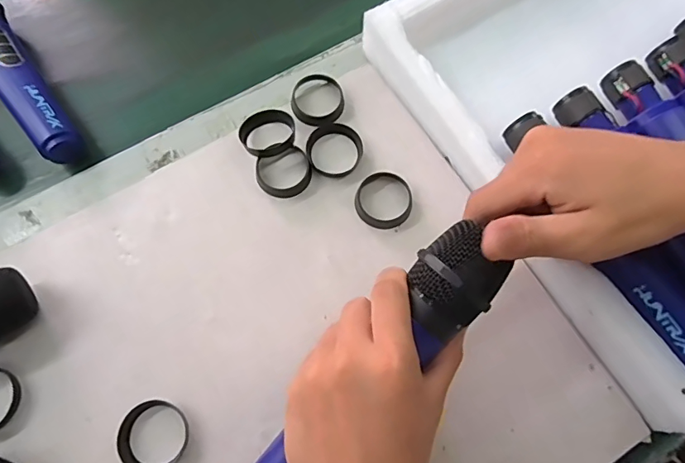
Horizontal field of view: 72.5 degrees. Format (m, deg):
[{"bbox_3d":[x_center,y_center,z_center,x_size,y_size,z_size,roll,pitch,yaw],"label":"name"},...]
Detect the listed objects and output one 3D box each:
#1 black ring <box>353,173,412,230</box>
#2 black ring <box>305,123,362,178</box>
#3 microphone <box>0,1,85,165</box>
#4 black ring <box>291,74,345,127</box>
[{"bbox_3d":[0.031,-0.023,0.356,0.044,0.009,0.043,0,71,1],"label":"black ring"},{"bbox_3d":[-0.006,-0.065,0.369,0.042,0.009,0.043,0,71,1],"label":"black ring"},{"bbox_3d":[-0.273,-0.136,0.384,0.041,0.036,0.191,-38,74,-11],"label":"microphone"},{"bbox_3d":[-0.019,-0.106,0.382,0.042,0.013,0.047,-6,71,-1],"label":"black ring"}]

